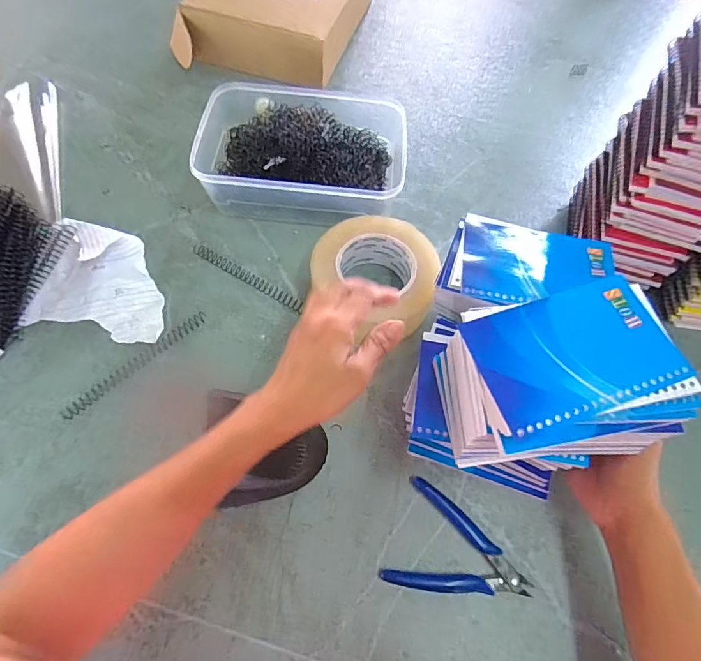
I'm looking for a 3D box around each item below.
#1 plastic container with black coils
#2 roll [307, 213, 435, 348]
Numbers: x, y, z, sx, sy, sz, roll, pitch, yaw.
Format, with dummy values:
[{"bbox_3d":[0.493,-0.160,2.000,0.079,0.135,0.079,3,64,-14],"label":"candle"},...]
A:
[{"bbox_3d":[-0.054,-0.210,0.531,0.233,0.073,0.176,3,63,-1],"label":"plastic container with black coils"},{"bbox_3d":[0.024,-0.054,0.464,0.123,0.050,0.122,1,63,-2],"label":"roll"}]

